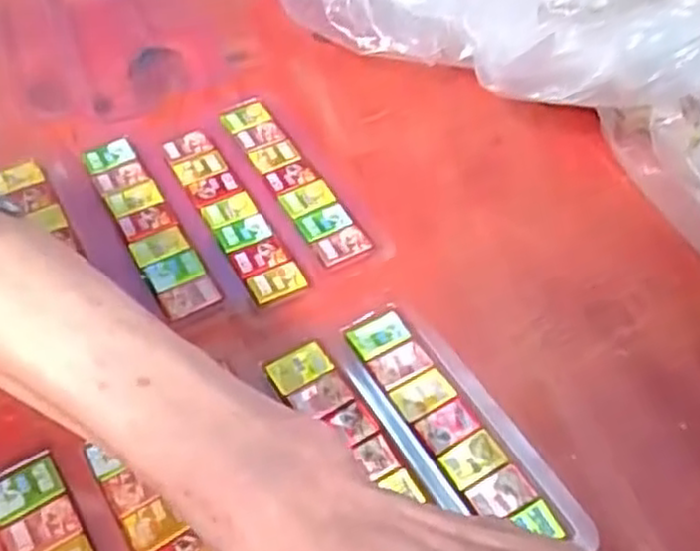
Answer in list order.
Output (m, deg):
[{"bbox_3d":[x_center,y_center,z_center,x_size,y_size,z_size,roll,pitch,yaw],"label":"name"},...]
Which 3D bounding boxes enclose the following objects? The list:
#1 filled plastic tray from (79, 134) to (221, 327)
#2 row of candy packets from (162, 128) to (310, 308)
[{"bbox_3d":[-0.100,-0.025,0.360,0.027,0.004,0.119,-25,59,-20],"label":"filled plastic tray"},{"bbox_3d":[-0.060,-0.033,0.366,0.027,0.004,0.118,-23,58,-19],"label":"row of candy packets"}]

